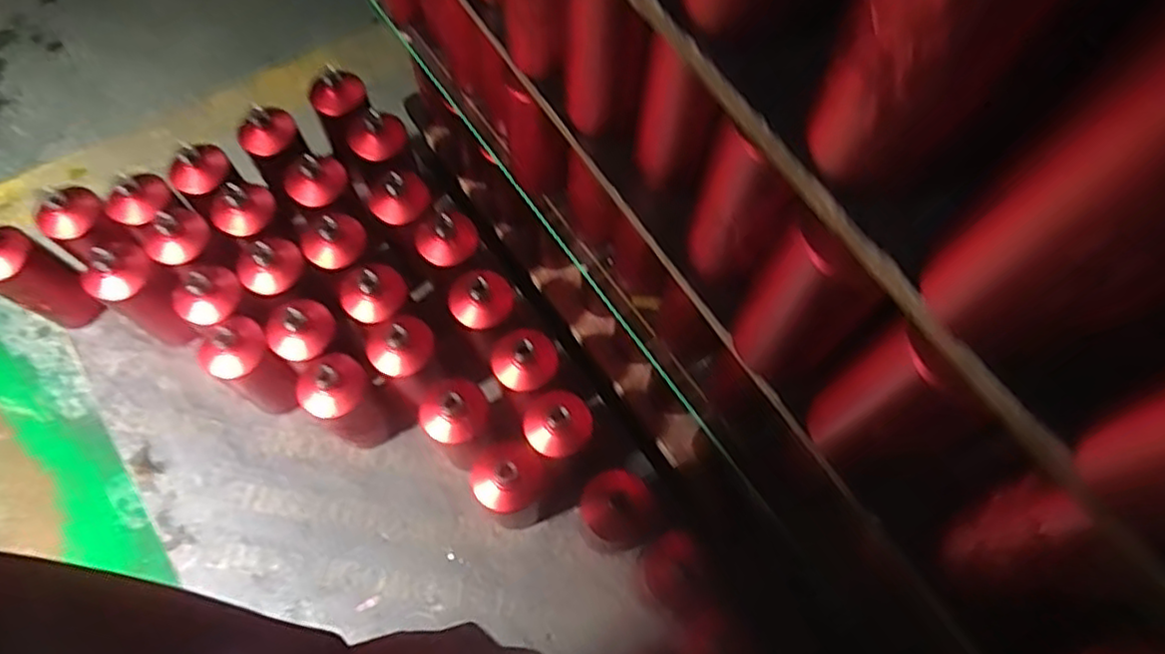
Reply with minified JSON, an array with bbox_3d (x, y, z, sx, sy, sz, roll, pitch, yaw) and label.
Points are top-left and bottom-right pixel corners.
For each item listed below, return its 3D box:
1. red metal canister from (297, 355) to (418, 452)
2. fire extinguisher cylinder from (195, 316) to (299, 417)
[{"bbox_3d":[-0.309,0.100,0.934,0.103,0.225,0.100,-39,70,-17],"label":"red metal canister"},{"bbox_3d":[-0.445,0.058,0.953,0.072,0.197,0.077,-38,70,-17],"label":"fire extinguisher cylinder"}]

